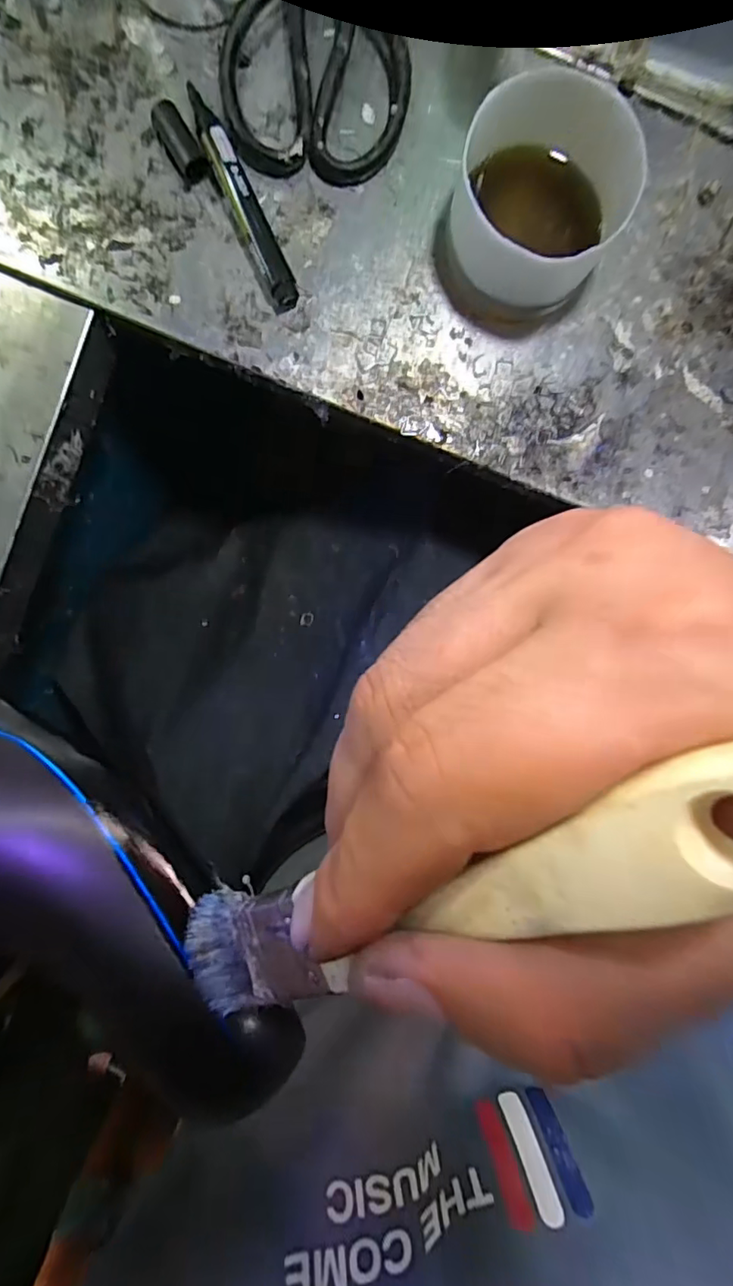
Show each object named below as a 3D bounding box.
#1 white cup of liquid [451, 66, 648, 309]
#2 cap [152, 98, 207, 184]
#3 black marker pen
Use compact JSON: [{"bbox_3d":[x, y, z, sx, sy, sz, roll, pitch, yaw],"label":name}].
[{"bbox_3d":[0.093,-0.237,0.294,0.086,0.065,0.076,-29,94,0],"label":"white cup of liquid"},{"bbox_3d":[-0.107,-0.286,0.302,0.016,0.013,0.042,-29,94,0],"label":"cap"},{"bbox_3d":[-0.072,-0.256,0.305,0.019,0.016,0.122,-24,94,0],"label":"black marker pen"}]

